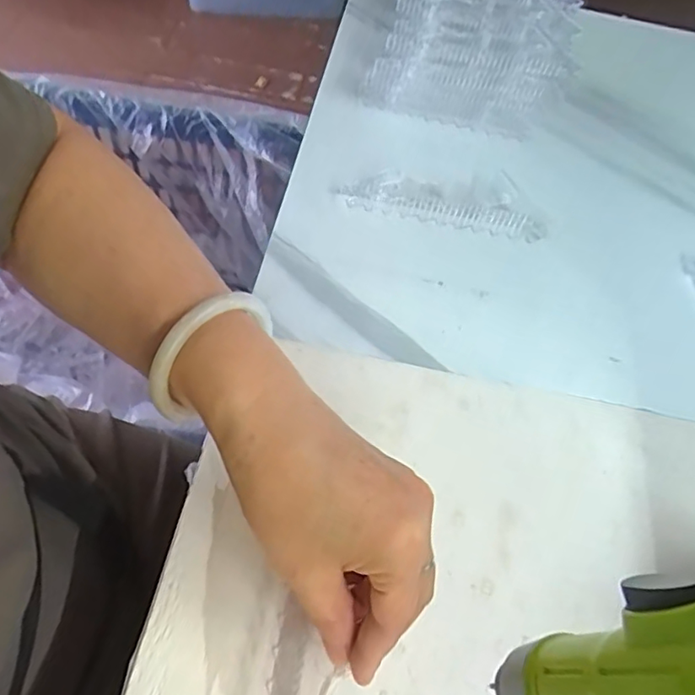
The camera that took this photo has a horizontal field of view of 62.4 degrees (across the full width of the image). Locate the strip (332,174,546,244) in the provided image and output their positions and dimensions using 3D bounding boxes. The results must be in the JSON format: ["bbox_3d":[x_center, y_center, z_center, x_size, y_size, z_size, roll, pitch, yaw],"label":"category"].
[{"bbox_3d":[0.077,-0.115,0.469,0.166,0.018,0.028,15,57,2],"label":"strip"}]

